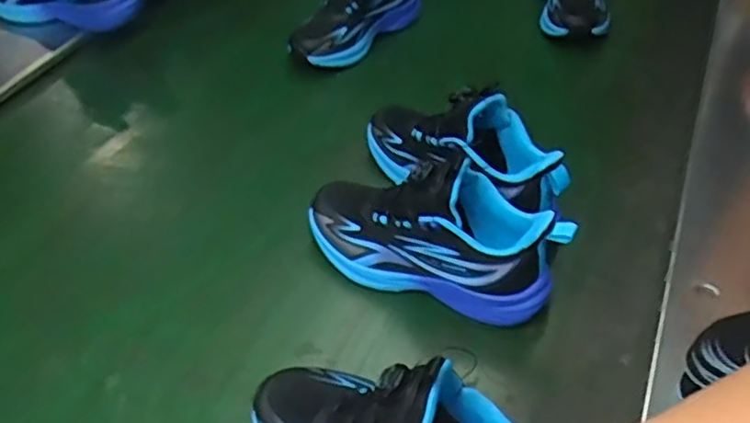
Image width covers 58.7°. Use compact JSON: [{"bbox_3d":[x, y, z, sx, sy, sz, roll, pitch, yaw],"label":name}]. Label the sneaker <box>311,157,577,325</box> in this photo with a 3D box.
[{"bbox_3d":[0.048,0.013,0.600,0.240,0.128,0.081,15,46,19],"label":"sneaker"}]

